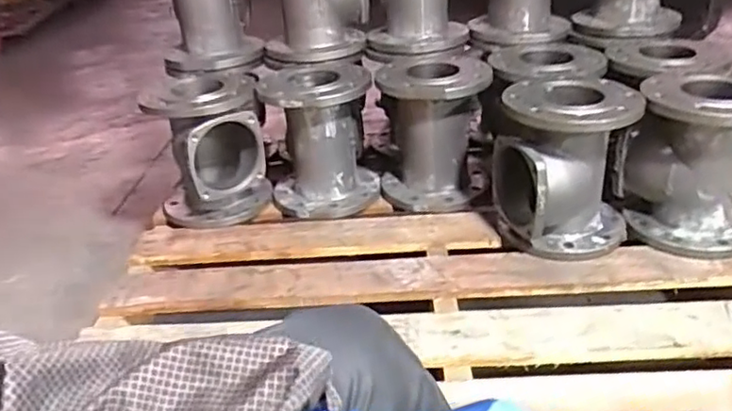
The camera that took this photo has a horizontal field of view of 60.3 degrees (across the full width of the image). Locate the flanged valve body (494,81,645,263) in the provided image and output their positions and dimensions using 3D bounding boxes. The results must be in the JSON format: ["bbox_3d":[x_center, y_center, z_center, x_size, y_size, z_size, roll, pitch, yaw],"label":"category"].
[{"bbox_3d":[0.330,-0.060,1.051,0.198,0.254,0.195,-4,29,2],"label":"flanged valve body"}]

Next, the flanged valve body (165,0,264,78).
[{"bbox_3d":[-0.330,-0.413,1.286,0.196,0.268,0.225,-11,29,-11],"label":"flanged valve body"}]

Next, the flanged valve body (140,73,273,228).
[{"bbox_3d":[-0.307,-0.106,1.240,0.206,0.258,0.203,-11,29,-11],"label":"flanged valve body"}]

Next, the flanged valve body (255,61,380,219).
[{"bbox_3d":[-0.091,-0.136,1.259,0.205,0.256,0.221,-7,29,-3],"label":"flanged valve body"}]

